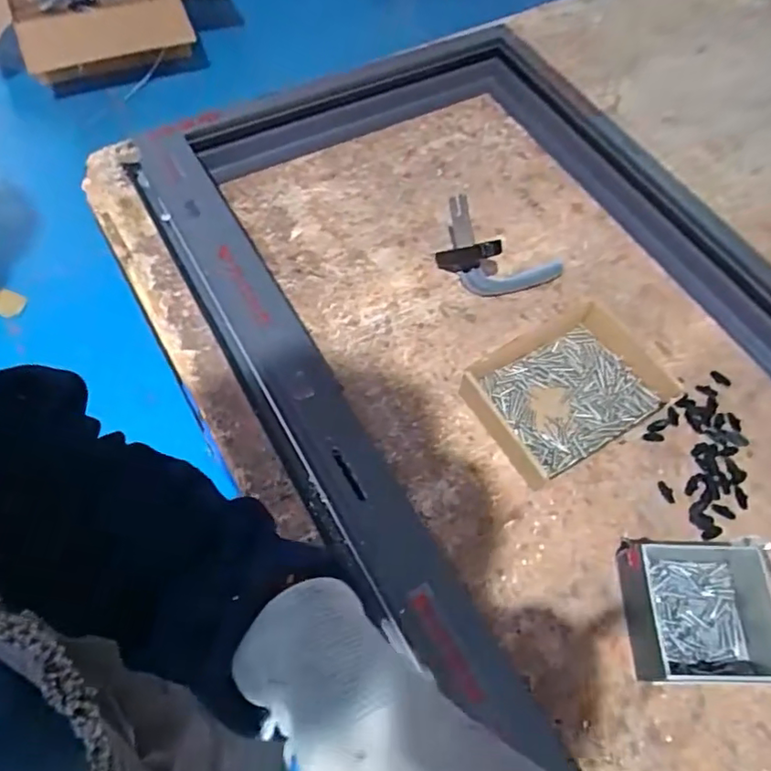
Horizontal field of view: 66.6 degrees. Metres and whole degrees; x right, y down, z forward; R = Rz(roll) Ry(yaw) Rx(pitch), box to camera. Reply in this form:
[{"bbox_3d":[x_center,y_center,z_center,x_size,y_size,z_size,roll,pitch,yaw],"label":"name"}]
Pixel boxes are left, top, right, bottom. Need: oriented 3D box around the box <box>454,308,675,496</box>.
[{"bbox_3d":[0.185,0.001,0.592,0.194,0.041,0.134,-27,65,-17],"label":"box"}]

